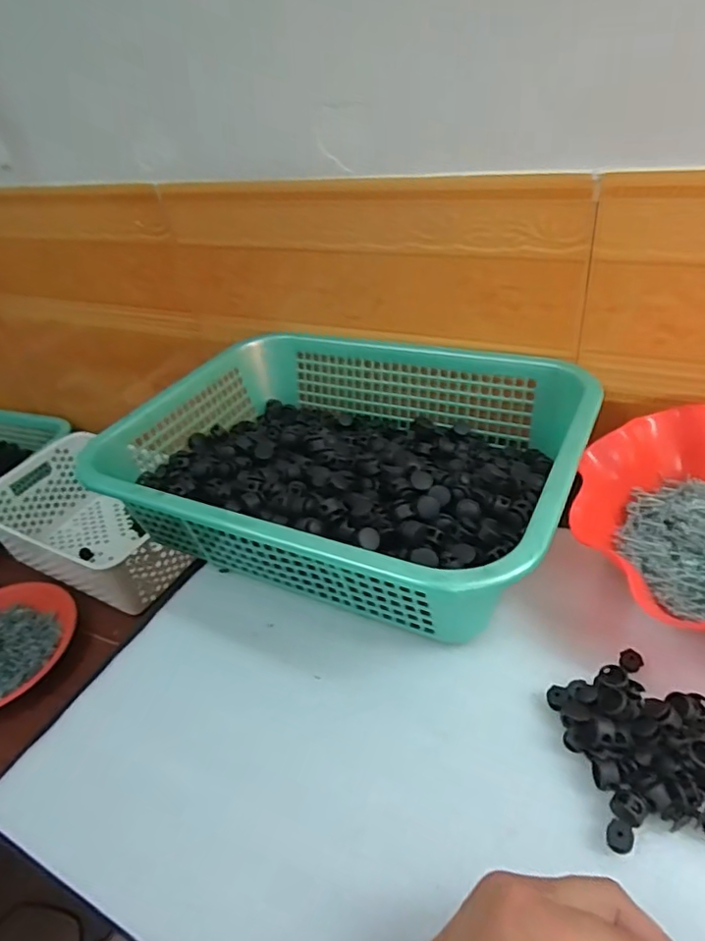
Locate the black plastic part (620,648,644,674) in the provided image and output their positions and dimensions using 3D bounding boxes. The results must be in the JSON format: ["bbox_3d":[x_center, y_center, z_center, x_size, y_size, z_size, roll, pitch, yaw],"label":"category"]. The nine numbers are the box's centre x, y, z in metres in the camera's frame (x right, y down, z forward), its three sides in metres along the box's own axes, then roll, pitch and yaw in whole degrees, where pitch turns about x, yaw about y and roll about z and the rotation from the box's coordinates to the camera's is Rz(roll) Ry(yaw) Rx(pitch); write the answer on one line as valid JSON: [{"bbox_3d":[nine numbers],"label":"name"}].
[{"bbox_3d":[0.181,0.123,0.372,0.015,0.008,0.013,4,41,14],"label":"black plastic part"}]

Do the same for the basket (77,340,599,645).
[{"bbox_3d":[-0.010,-0.019,0.512,0.384,0.098,0.284,13,44,26],"label":"basket"}]

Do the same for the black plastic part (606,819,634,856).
[{"bbox_3d":[0.141,0.193,0.303,0.013,0.009,0.012,-6,39,5],"label":"black plastic part"}]

